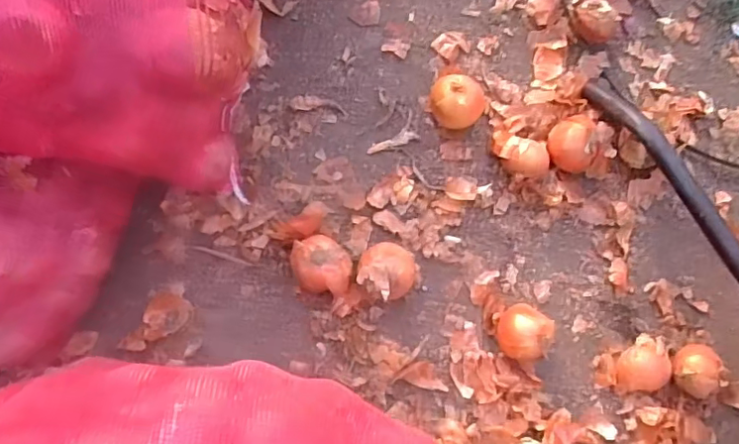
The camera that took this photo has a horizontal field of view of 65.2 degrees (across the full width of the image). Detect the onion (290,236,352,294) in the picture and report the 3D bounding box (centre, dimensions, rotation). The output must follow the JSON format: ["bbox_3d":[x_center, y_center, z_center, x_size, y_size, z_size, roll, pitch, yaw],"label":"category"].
[{"bbox_3d":[-0.070,0.063,0.853,0.091,0.057,0.086,5,86,-4],"label":"onion"}]

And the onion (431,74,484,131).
[{"bbox_3d":[0.140,-0.187,0.907,0.073,0.069,0.079,1,83,-7],"label":"onion"}]

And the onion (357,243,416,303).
[{"bbox_3d":[0.028,0.072,0.870,0.082,0.062,0.077,1,83,-7],"label":"onion"}]

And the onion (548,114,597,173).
[{"bbox_3d":[0.321,-0.125,0.907,0.074,0.067,0.091,-6,84,-8],"label":"onion"}]

